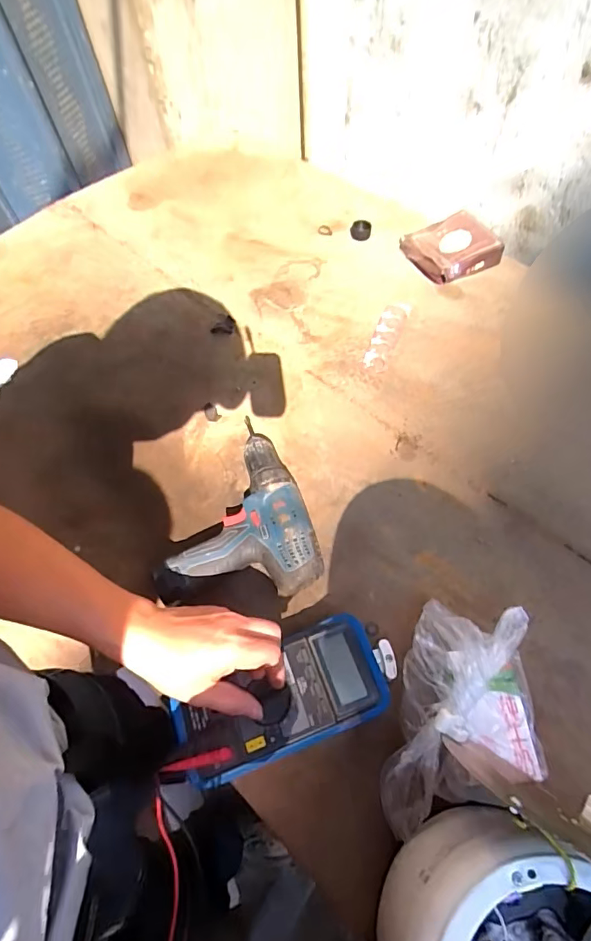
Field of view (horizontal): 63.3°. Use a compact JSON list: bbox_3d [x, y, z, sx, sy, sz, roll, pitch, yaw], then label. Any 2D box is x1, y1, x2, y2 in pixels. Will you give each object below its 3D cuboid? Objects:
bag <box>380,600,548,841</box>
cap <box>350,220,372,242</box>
[{"bbox_3d":[0.149,0.213,0.431,0.129,0.079,0.197,3,62,4],"label":"bag"},{"bbox_3d":[0.115,-0.421,0.843,0.036,0.032,0.036,-1,61,2],"label":"cap"}]

